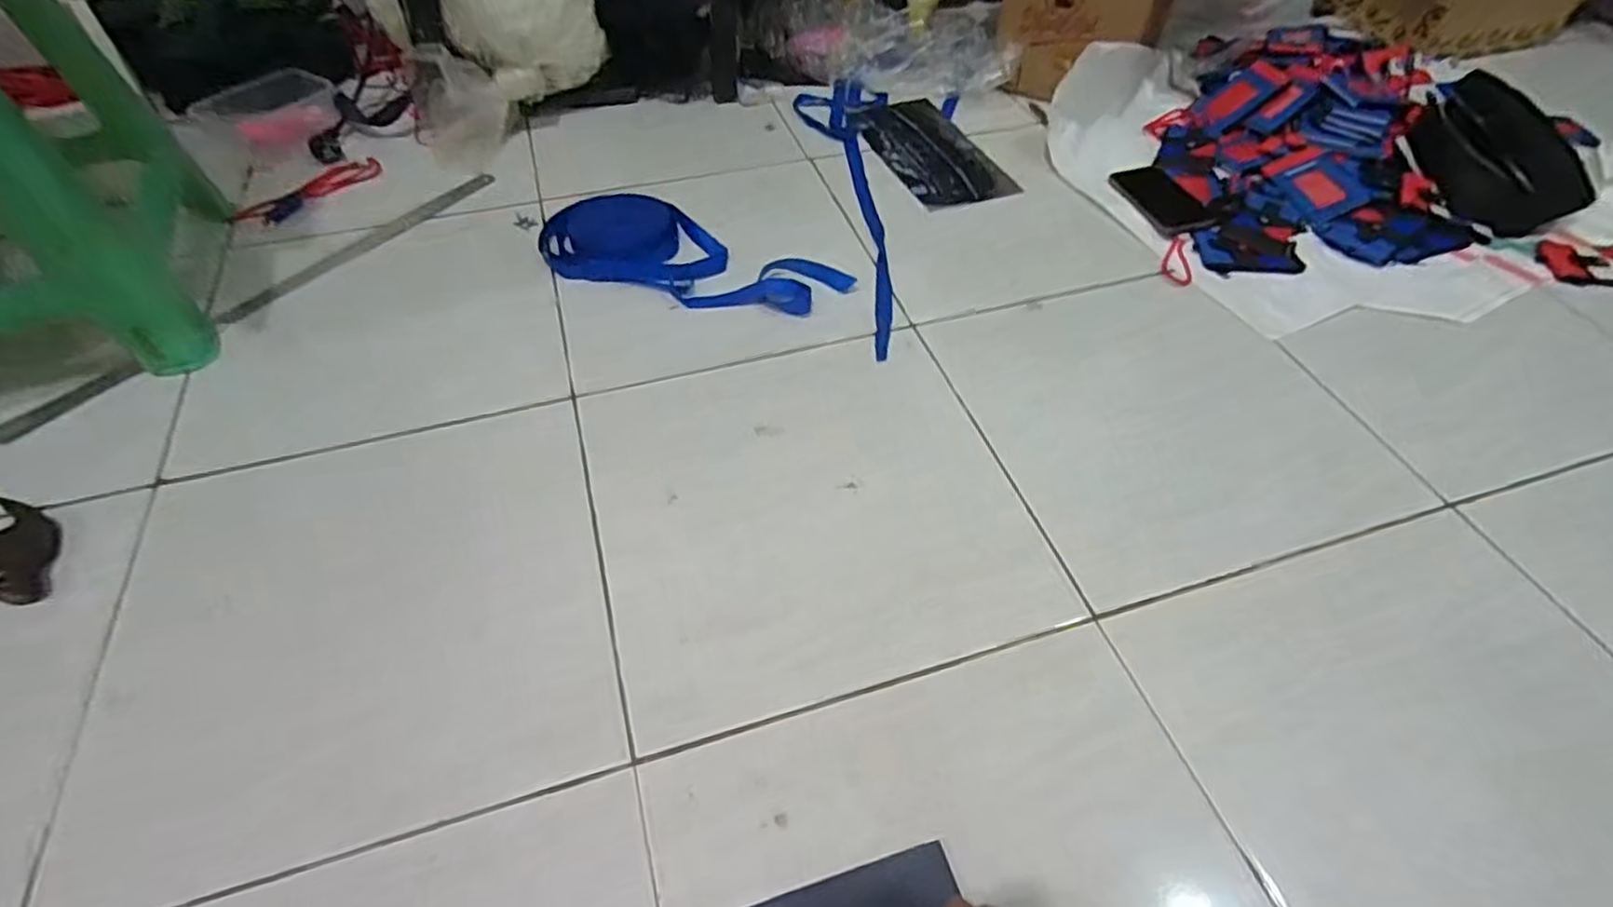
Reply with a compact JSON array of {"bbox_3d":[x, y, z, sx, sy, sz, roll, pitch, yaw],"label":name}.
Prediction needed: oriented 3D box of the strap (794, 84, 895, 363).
[{"bbox_3d":[0.045,-0.379,1.059,0.146,0.018,0.673,3,53,2],"label":"strap"}]

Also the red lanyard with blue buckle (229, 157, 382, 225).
[{"bbox_3d":[-0.709,-0.373,1.036,0.058,0.014,0.199,30,58,20],"label":"red lanyard with blue buckle"}]

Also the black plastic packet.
[{"bbox_3d":[0.188,-0.475,1.130,0.154,0.009,0.303,-17,55,-13],"label":"black plastic packet"}]

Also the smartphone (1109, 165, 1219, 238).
[{"bbox_3d":[0.508,-0.364,1.032,0.085,0.013,0.155,-13,54,-10],"label":"smartphone"}]

